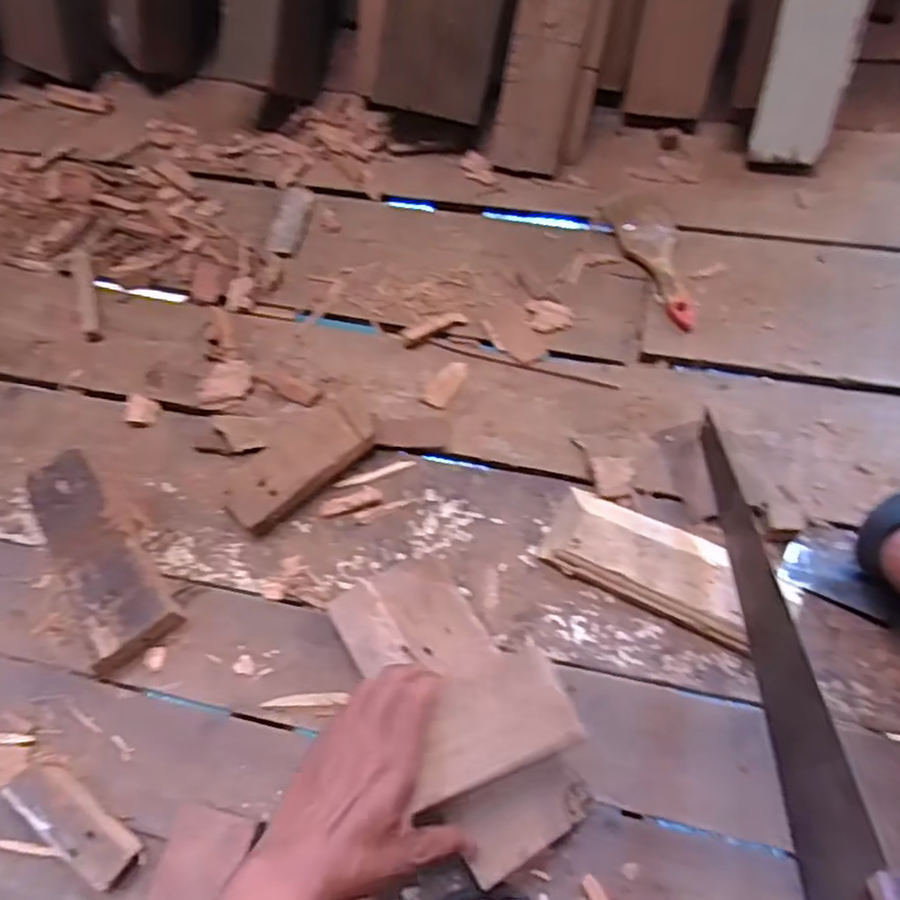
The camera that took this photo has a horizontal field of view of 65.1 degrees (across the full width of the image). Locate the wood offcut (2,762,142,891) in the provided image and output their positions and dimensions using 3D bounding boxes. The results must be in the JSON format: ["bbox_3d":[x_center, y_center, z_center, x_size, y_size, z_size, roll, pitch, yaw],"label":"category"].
[{"bbox_3d":[-0.312,0.307,0.584,0.123,0.024,0.039,34,72,17],"label":"wood offcut"}]

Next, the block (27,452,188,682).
[{"bbox_3d":[-0.343,0.100,0.684,0.076,0.031,0.219,-33,68,-11],"label":"block"}]

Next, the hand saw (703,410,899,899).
[{"bbox_3d":[0.230,0.174,0.481,0.020,0.102,0.506,1,42,4],"label":"hand saw"}]

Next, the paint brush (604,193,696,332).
[{"bbox_3d":[0.241,-0.223,0.808,0.071,0.023,0.199,-14,65,-3],"label":"paint brush"}]

